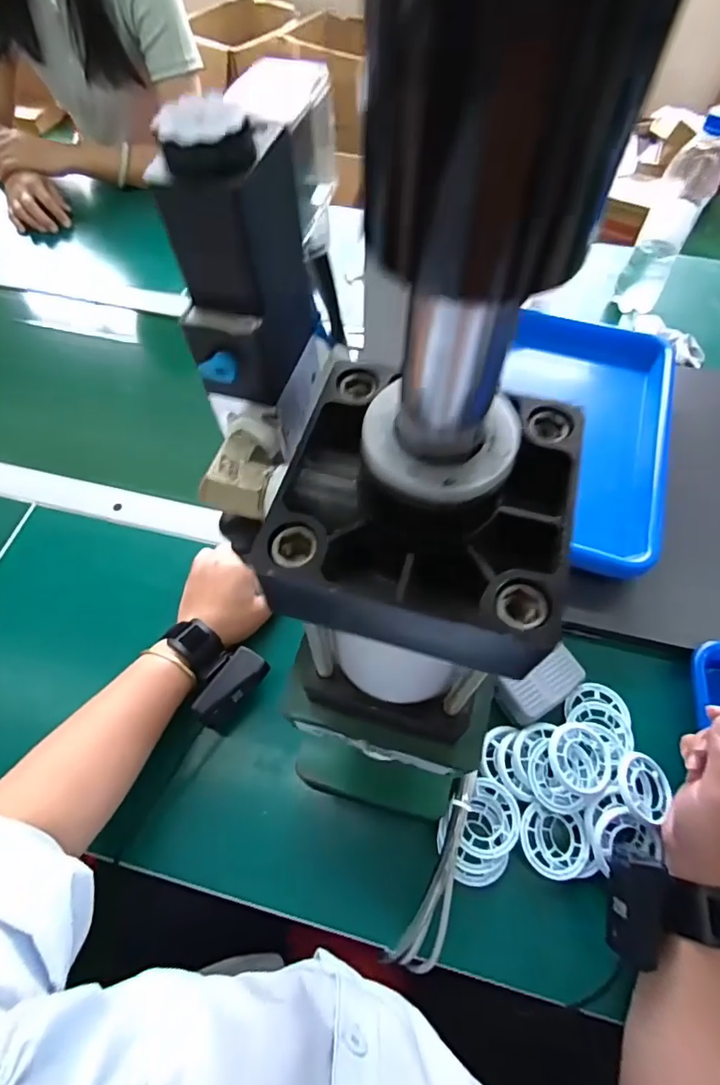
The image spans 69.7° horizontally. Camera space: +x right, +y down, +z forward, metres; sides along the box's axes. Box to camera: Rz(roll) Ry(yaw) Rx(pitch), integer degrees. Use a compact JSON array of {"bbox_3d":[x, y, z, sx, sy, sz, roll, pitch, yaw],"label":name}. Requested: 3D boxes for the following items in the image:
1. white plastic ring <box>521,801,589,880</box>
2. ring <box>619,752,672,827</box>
[{"bbox_3d":[0.156,0.241,0.415,0.053,0.012,0.049,0,61,0],"label":"white plastic ring"},{"bbox_3d":[0.234,0.203,0.429,0.047,0.009,0.048,12,57,-20],"label":"ring"}]

